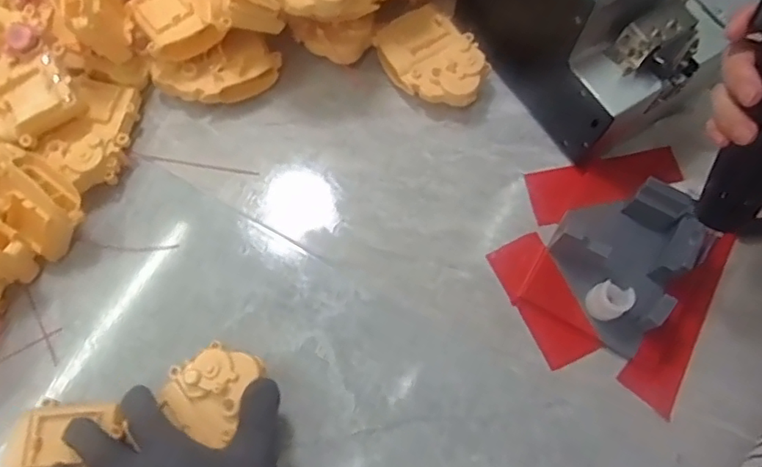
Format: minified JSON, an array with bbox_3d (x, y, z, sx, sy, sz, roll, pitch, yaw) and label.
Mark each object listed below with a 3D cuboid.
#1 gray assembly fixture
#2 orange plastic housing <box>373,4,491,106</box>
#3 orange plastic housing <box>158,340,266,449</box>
[{"bbox_3d":[0.178,0.014,0.428,0.089,0.046,0.128,27,73,9],"label":"gray assembly fixture"},{"bbox_3d":[0.045,-0.149,0.492,0.101,0.038,0.075,32,73,11],"label":"orange plastic housing"},{"bbox_3d":[-0.117,0.103,0.385,0.058,0.013,0.059,25,72,10],"label":"orange plastic housing"}]

